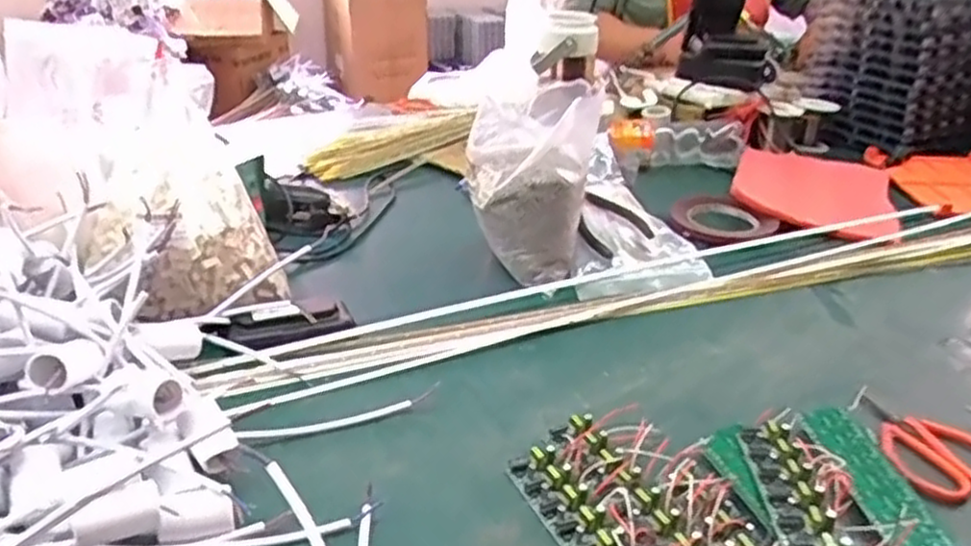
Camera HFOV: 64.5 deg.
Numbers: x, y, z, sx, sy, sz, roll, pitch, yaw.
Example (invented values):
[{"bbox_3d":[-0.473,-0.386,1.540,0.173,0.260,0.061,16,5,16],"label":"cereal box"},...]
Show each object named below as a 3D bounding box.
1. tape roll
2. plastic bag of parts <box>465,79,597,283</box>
[{"bbox_3d":[0.266,-0.064,0.892,0.111,0.029,0.111,1,29,-1],"label":"tape roll"},{"bbox_3d":[0.045,-0.090,0.775,0.126,0.175,0.119,2,29,1],"label":"plastic bag of parts"}]

